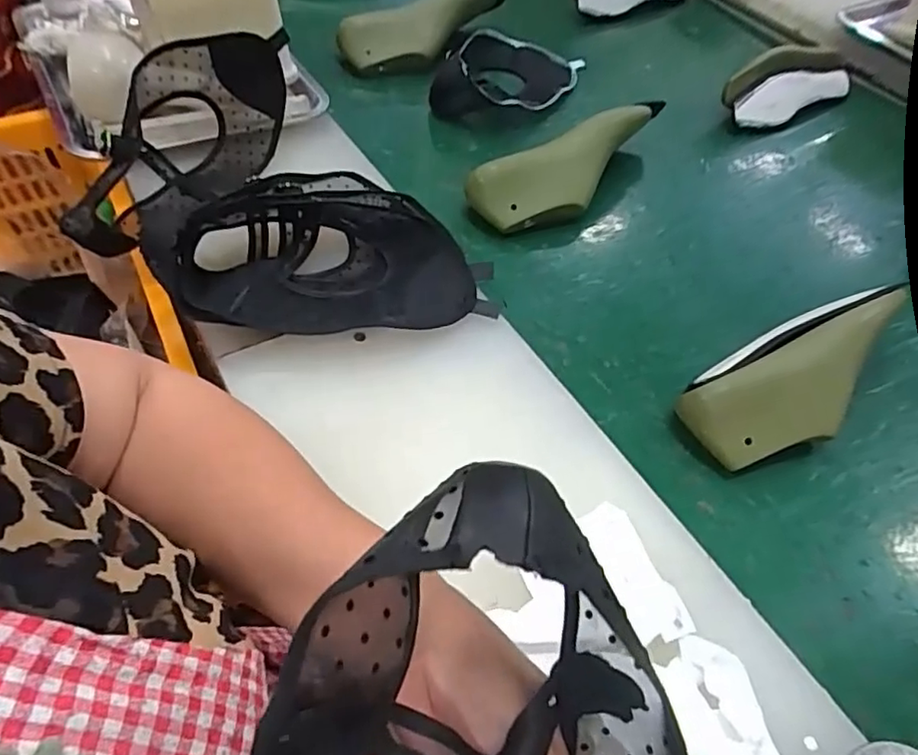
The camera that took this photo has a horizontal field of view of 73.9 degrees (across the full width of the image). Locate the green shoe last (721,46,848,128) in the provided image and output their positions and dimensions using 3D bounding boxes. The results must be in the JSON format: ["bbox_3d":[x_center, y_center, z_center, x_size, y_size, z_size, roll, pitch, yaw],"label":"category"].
[{"bbox_3d":[0.486,-0.429,0.891,0.247,0.089,0.069,-27,61,-22],"label":"green shoe last"}]

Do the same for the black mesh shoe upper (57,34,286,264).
[{"bbox_3d":[-0.279,-0.240,0.608,0.090,0.123,0.283,24,56,12],"label":"black mesh shoe upper"}]

